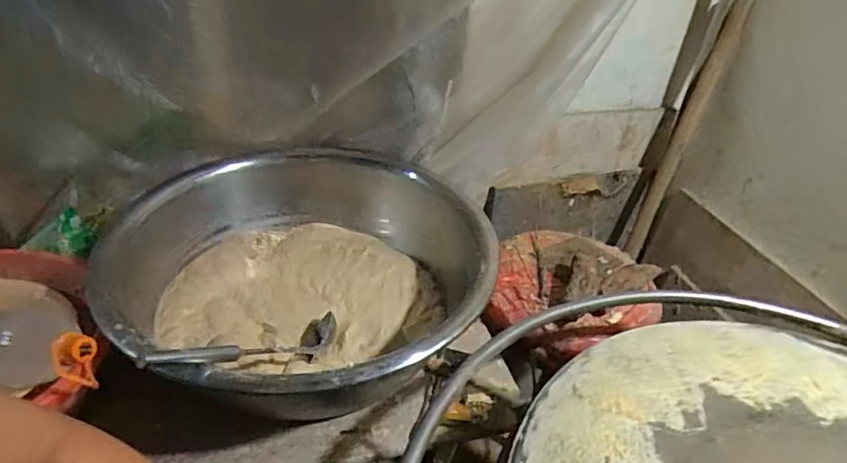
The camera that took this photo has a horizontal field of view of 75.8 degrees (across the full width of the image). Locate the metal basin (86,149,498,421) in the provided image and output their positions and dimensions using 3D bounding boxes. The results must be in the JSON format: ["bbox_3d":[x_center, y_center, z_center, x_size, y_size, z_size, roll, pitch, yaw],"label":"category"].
[{"bbox_3d":[-0.166,0.061,0.902,0.540,0.179,0.571,5,34,-3],"label":"metal basin"}]

